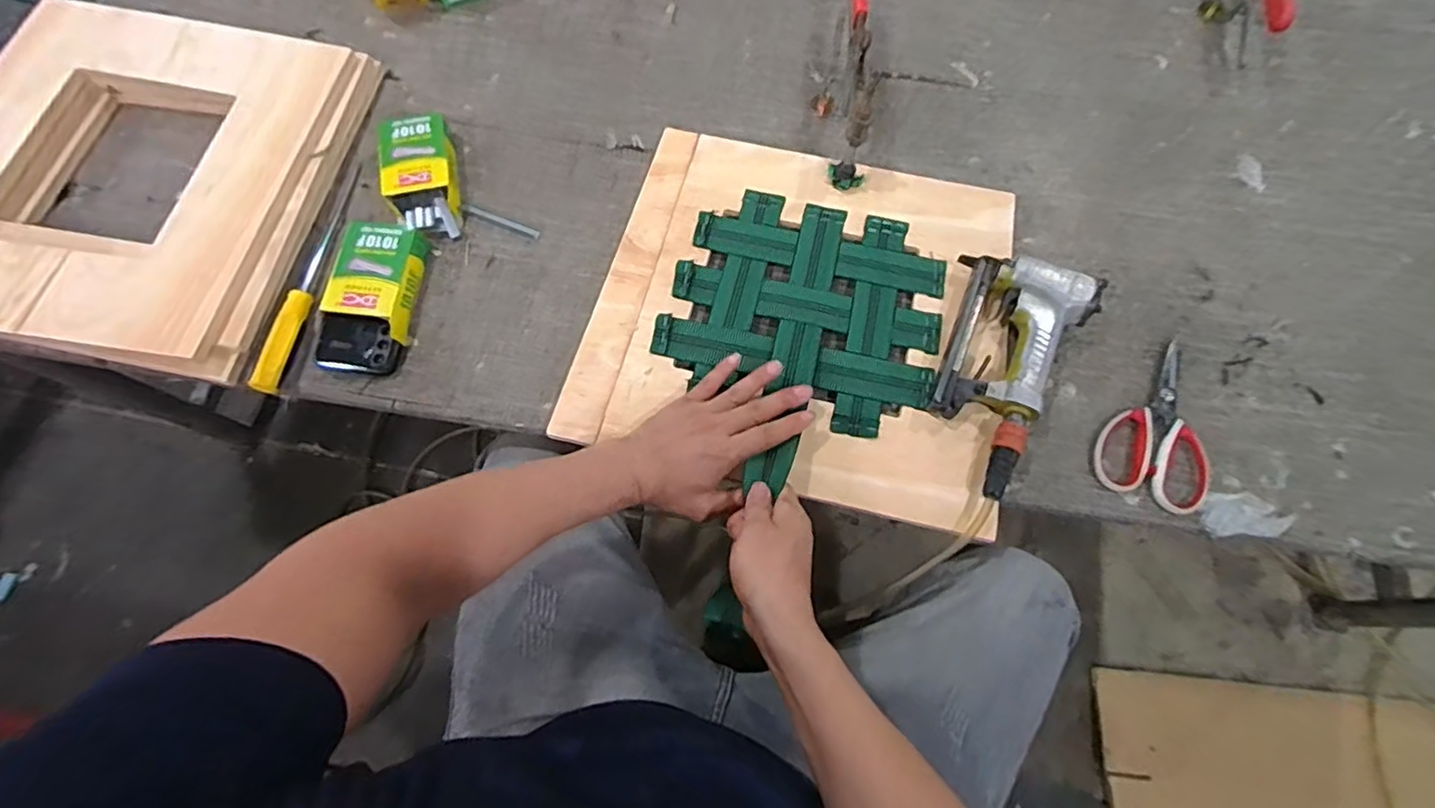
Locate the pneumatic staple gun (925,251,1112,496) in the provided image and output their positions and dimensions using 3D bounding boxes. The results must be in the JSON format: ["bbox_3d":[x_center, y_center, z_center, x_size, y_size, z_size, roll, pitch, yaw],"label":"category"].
[{"bbox_3d":[0.292,-0.030,0.622,0.131,0.052,0.246,17,70,5],"label":"pneumatic staple gun"}]

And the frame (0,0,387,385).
[{"bbox_3d":[-0.668,-0.258,0.707,0.428,0.055,0.429,9,70,3],"label":"frame"}]

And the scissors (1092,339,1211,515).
[{"bbox_3d":[0.448,0.016,0.630,0.104,0.014,0.178,20,71,7],"label":"scissors"}]

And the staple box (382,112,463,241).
[{"bbox_3d":[-0.345,-0.263,0.722,0.079,0.036,0.165,-12,70,-5],"label":"staple box"}]

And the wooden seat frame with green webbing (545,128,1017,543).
[{"bbox_3d":[0.089,-0.104,0.655,0.418,0.031,0.386,15,70,5],"label":"wooden seat frame with green webbing"}]

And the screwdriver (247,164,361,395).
[{"bbox_3d":[-0.448,-0.148,0.675,0.025,0.022,0.287,5,70,1],"label":"screwdriver"}]

